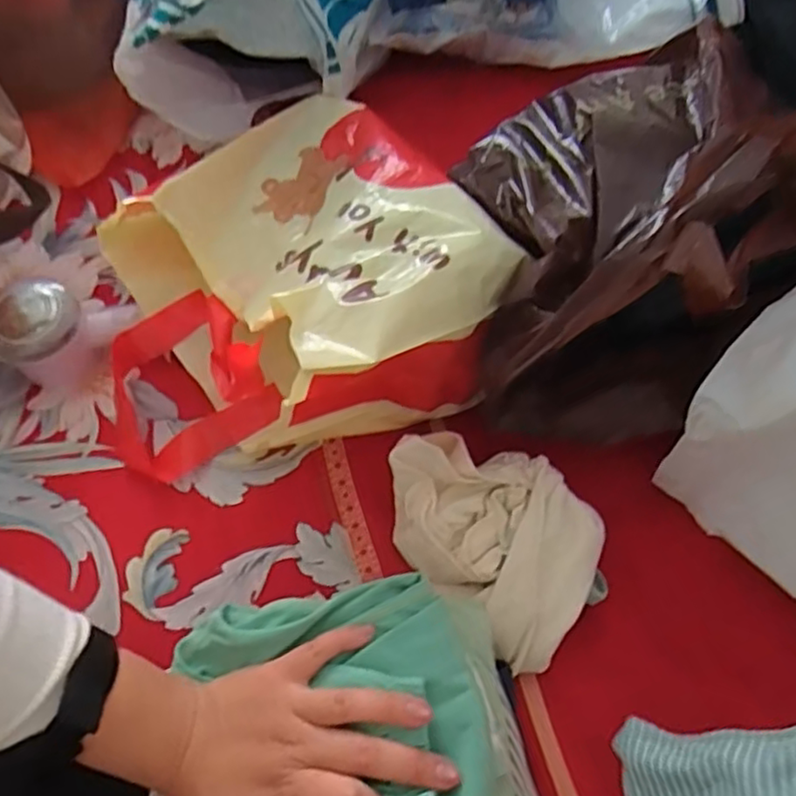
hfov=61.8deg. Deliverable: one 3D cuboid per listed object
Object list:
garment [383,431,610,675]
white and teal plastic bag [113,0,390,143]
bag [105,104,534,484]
[{"bbox_3d":[0.068,0.096,0.486,0.112,0.053,0.166,-43,70,-15],"label":"garment"},{"bbox_3d":[-0.124,-0.400,0.645,0.205,0.156,0.307,16,67,10],"label":"white and teal plastic bag"},{"bbox_3d":[-0.104,-0.090,0.542,0.330,0.152,0.313,-31,68,-11],"label":"bag"}]

